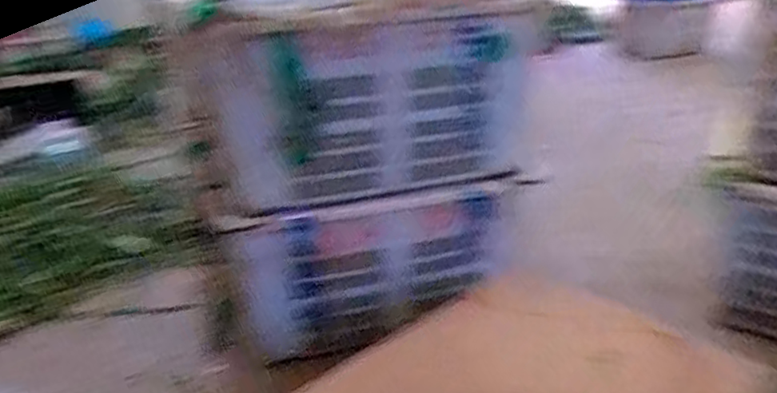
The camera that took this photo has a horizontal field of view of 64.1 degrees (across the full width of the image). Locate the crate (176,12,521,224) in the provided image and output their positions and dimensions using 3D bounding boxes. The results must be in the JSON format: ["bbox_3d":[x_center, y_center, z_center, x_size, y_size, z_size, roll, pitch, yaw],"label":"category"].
[{"bbox_3d":[-0.036,-0.206,1.214,0.623,0.348,0.289,-13,26,-23],"label":"crate"}]

